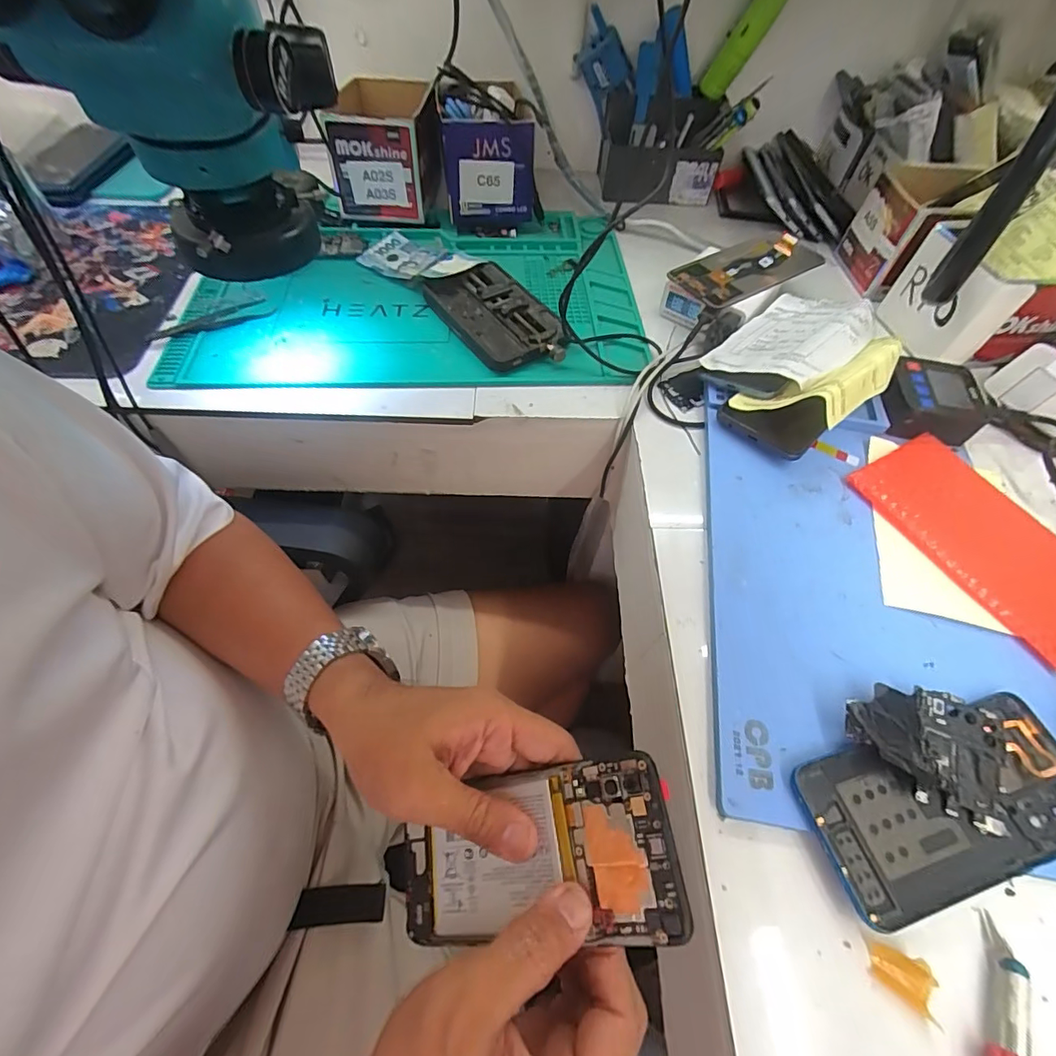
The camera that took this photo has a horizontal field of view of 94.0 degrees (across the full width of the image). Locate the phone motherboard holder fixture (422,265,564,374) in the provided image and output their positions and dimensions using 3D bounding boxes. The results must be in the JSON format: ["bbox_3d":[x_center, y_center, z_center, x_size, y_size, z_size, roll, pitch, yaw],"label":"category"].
[{"bbox_3d":[-0.028,-0.203,0.469,0.086,0.015,0.148,-28,63,-19],"label":"phone motherboard holder fixture"}]

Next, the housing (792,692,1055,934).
[{"bbox_3d":[0.234,0.148,0.270,0.165,0.011,0.075,-12,59,-10],"label":"housing"}]

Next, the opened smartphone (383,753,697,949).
[{"bbox_3d":[-0.006,0.167,0.247,0.164,0.006,0.073,-26,57,22],"label":"opened smartphone"}]

